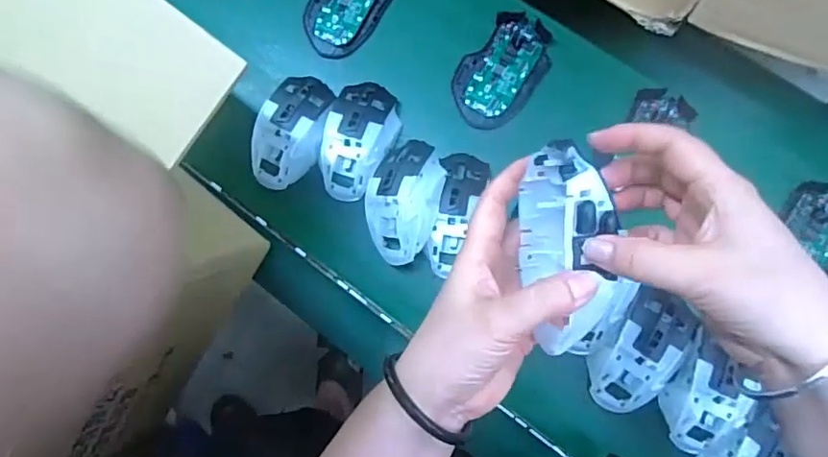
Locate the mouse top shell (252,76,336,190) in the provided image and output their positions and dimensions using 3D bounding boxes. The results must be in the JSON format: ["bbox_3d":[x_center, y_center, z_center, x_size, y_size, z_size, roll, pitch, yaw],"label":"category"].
[{"bbox_3d":[-0.123,-0.097,0.549,0.060,0.032,0.115,19,86,8],"label":"mouse top shell"}]

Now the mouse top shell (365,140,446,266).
[{"bbox_3d":[-0.010,-0.026,0.509,0.068,0.031,0.112,8,85,7],"label":"mouse top shell"}]

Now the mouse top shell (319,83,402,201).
[{"bbox_3d":[-0.053,-0.087,0.540,0.067,0.032,0.114,11,85,7],"label":"mouse top shell"}]

